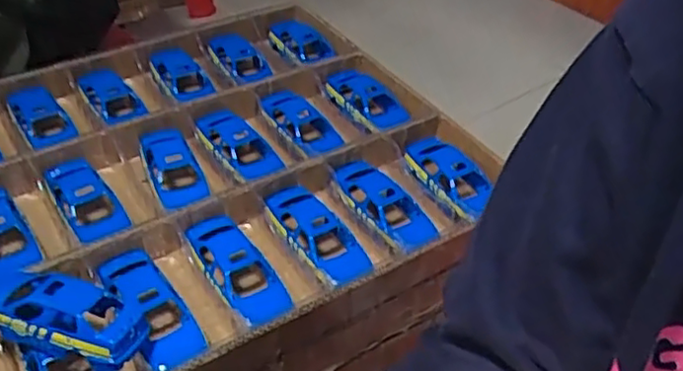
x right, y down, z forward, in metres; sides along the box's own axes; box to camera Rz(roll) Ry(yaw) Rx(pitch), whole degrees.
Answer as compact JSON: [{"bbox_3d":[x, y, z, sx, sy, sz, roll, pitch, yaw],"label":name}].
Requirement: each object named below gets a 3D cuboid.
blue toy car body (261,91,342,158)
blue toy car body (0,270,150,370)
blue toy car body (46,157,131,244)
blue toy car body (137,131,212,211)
[{"bbox_3d":[-0.041,-0.061,0.743,0.052,0.037,0.127,-24,48,-29],"label":"blue toy car body"},{"bbox_3d":[-0.212,0.095,0.505,0.136,0.046,0.058,14,42,11],"label":"blue toy car body"},{"bbox_3d":[-0.238,0.012,0.631,0.046,0.028,0.113,-24,48,-28],"label":"blue toy car body"},{"bbox_3d":[-0.162,-0.012,0.667,0.048,0.035,0.128,-15,44,-21],"label":"blue toy car body"}]

